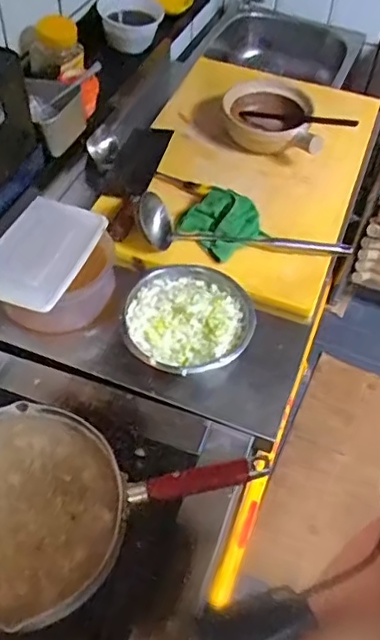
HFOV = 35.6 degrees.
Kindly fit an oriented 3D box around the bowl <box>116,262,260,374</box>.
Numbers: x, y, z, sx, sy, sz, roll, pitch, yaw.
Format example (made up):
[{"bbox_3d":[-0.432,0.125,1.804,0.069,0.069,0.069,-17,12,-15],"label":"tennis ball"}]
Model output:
[{"bbox_3d":[-0.001,0.003,0.834,0.174,0.061,0.173,2,52,-2],"label":"bowl"}]

